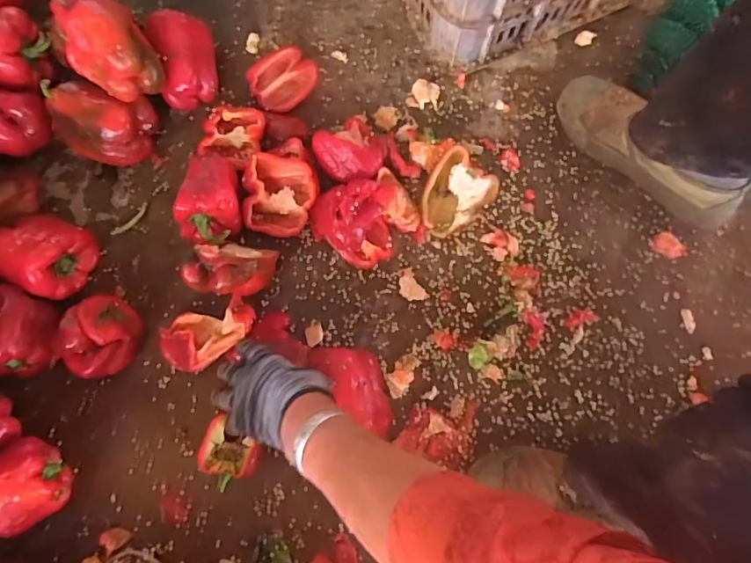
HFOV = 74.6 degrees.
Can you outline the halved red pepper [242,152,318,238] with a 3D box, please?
[{"bbox_3d":[-0.116,-0.108,0.622,0.094,0.037,0.094,9,97,6],"label":"halved red pepper"}]

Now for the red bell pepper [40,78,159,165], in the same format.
[{"bbox_3d":[-0.349,-0.195,0.627,0.119,0.083,0.082,9,80,0],"label":"red bell pepper"}]

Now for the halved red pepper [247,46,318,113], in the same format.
[{"bbox_3d":[-0.125,-0.272,0.661,0.085,0.022,0.079,-43,83,-8],"label":"halved red pepper"}]

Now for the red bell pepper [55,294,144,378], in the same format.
[{"bbox_3d":[-0.327,0.068,0.587,0.079,0.068,0.092,37,81,5],"label":"red bell pepper"}]

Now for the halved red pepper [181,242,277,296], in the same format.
[{"bbox_3d":[-0.166,-0.016,0.578,0.089,0.092,0.070,7,80,2],"label":"halved red pepper"}]

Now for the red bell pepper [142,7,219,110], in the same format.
[{"bbox_3d":[-0.246,-0.285,0.639,0.072,0.075,0.106,-10,80,-3],"label":"red bell pepper"}]

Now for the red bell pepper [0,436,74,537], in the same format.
[{"bbox_3d":[-0.395,0.228,0.547,0.081,0.092,0.086,0,80,-1],"label":"red bell pepper"}]

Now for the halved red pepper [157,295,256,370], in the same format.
[{"bbox_3d":[-0.203,0.066,0.602,0.114,0.040,0.070,-16,81,-4],"label":"halved red pepper"}]

